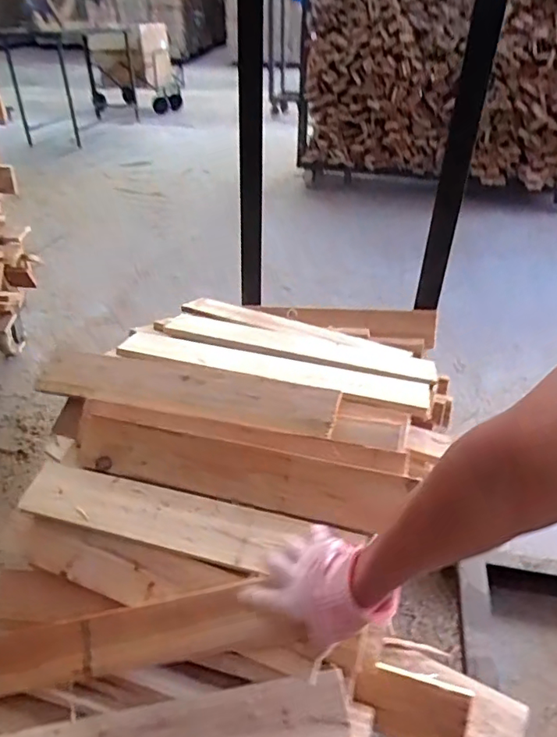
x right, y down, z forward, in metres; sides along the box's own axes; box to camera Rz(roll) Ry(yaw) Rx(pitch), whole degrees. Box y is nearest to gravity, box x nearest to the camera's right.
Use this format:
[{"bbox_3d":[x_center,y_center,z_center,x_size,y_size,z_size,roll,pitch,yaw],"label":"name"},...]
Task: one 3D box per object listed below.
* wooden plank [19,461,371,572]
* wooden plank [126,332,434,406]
[{"bbox_3d":[-0.136,0.211,0.746,0.468,0.016,0.077,10,60,13],"label":"wooden plank"},{"bbox_3d":[-0.014,0.001,0.904,0.524,0.030,0.103,10,36,14],"label":"wooden plank"}]

